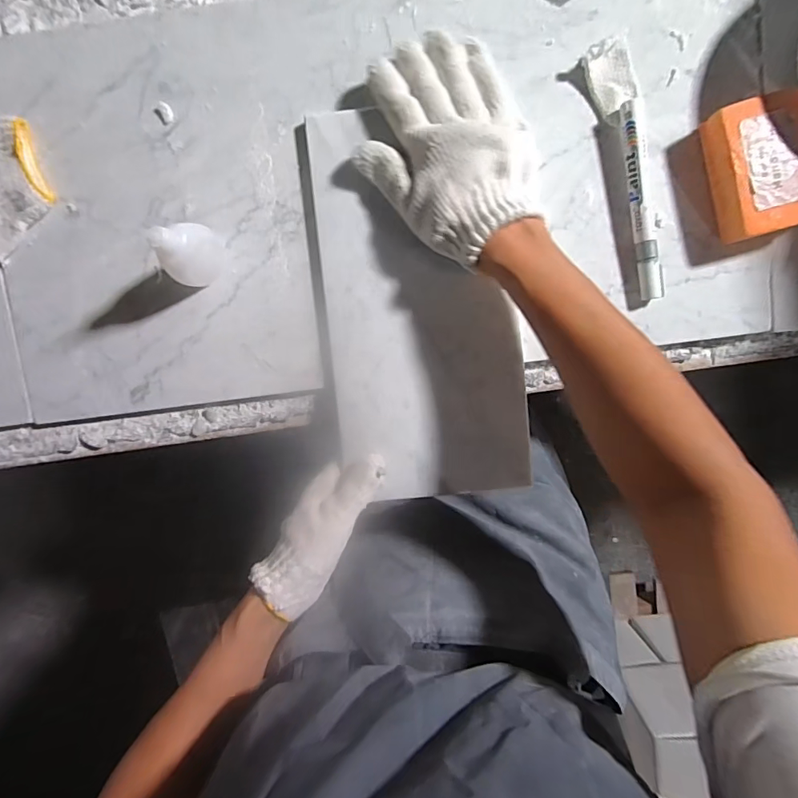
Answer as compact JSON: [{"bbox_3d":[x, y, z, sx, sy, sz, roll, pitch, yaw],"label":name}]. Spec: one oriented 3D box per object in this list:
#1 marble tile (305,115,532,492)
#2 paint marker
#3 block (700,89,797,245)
[{"bbox_3d":[0.015,-0.070,0.353,0.147,0.023,0.292,-5,96,8],"label":"marble tile"},{"bbox_3d":[0.183,-0.148,0.349,0.016,0.018,0.143,-11,95,4],"label":"paint marker"},{"bbox_3d":[0.266,-0.169,0.338,0.061,0.031,0.091,-16,94,5],"label":"block"}]

